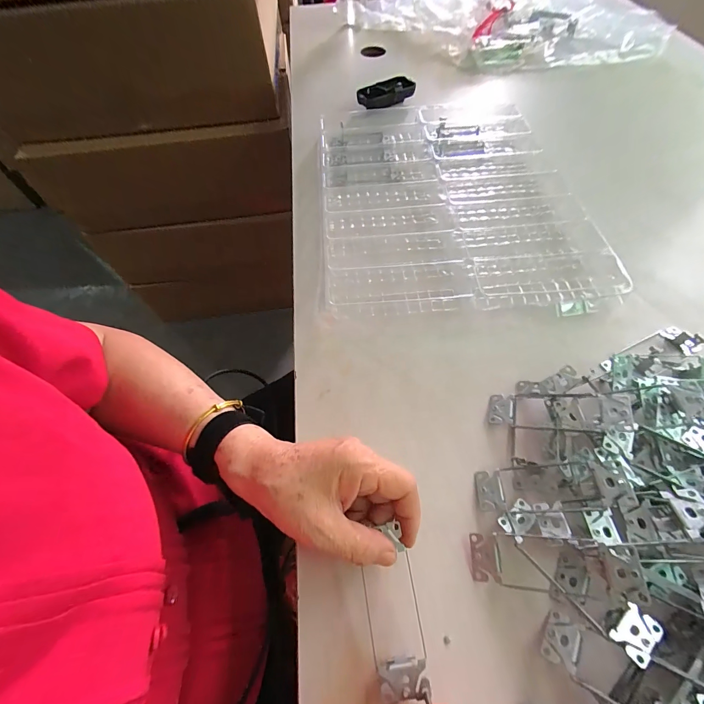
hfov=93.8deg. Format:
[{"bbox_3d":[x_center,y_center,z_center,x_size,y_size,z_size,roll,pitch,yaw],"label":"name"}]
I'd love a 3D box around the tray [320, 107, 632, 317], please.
[{"bbox_3d":[0.214,-0.232,0.469,0.177,0.030,0.413,-6,59,0],"label":"tray"}]

